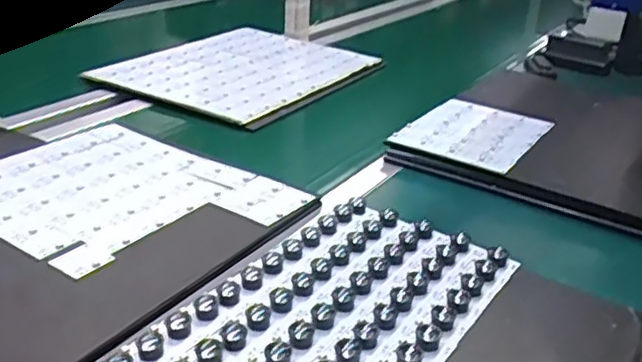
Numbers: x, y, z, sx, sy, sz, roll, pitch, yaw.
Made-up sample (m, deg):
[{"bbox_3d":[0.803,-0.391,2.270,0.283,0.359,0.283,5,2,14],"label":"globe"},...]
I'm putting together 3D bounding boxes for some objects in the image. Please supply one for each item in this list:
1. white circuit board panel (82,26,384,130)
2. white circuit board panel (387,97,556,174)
[{"bbox_3d":[-0.148,-0.224,1.296,0.386,0.019,0.487,20,31,27],"label":"white circuit board panel"},{"bbox_3d":[0.231,-0.076,1.000,0.181,0.010,0.243,18,31,31],"label":"white circuit board panel"}]

